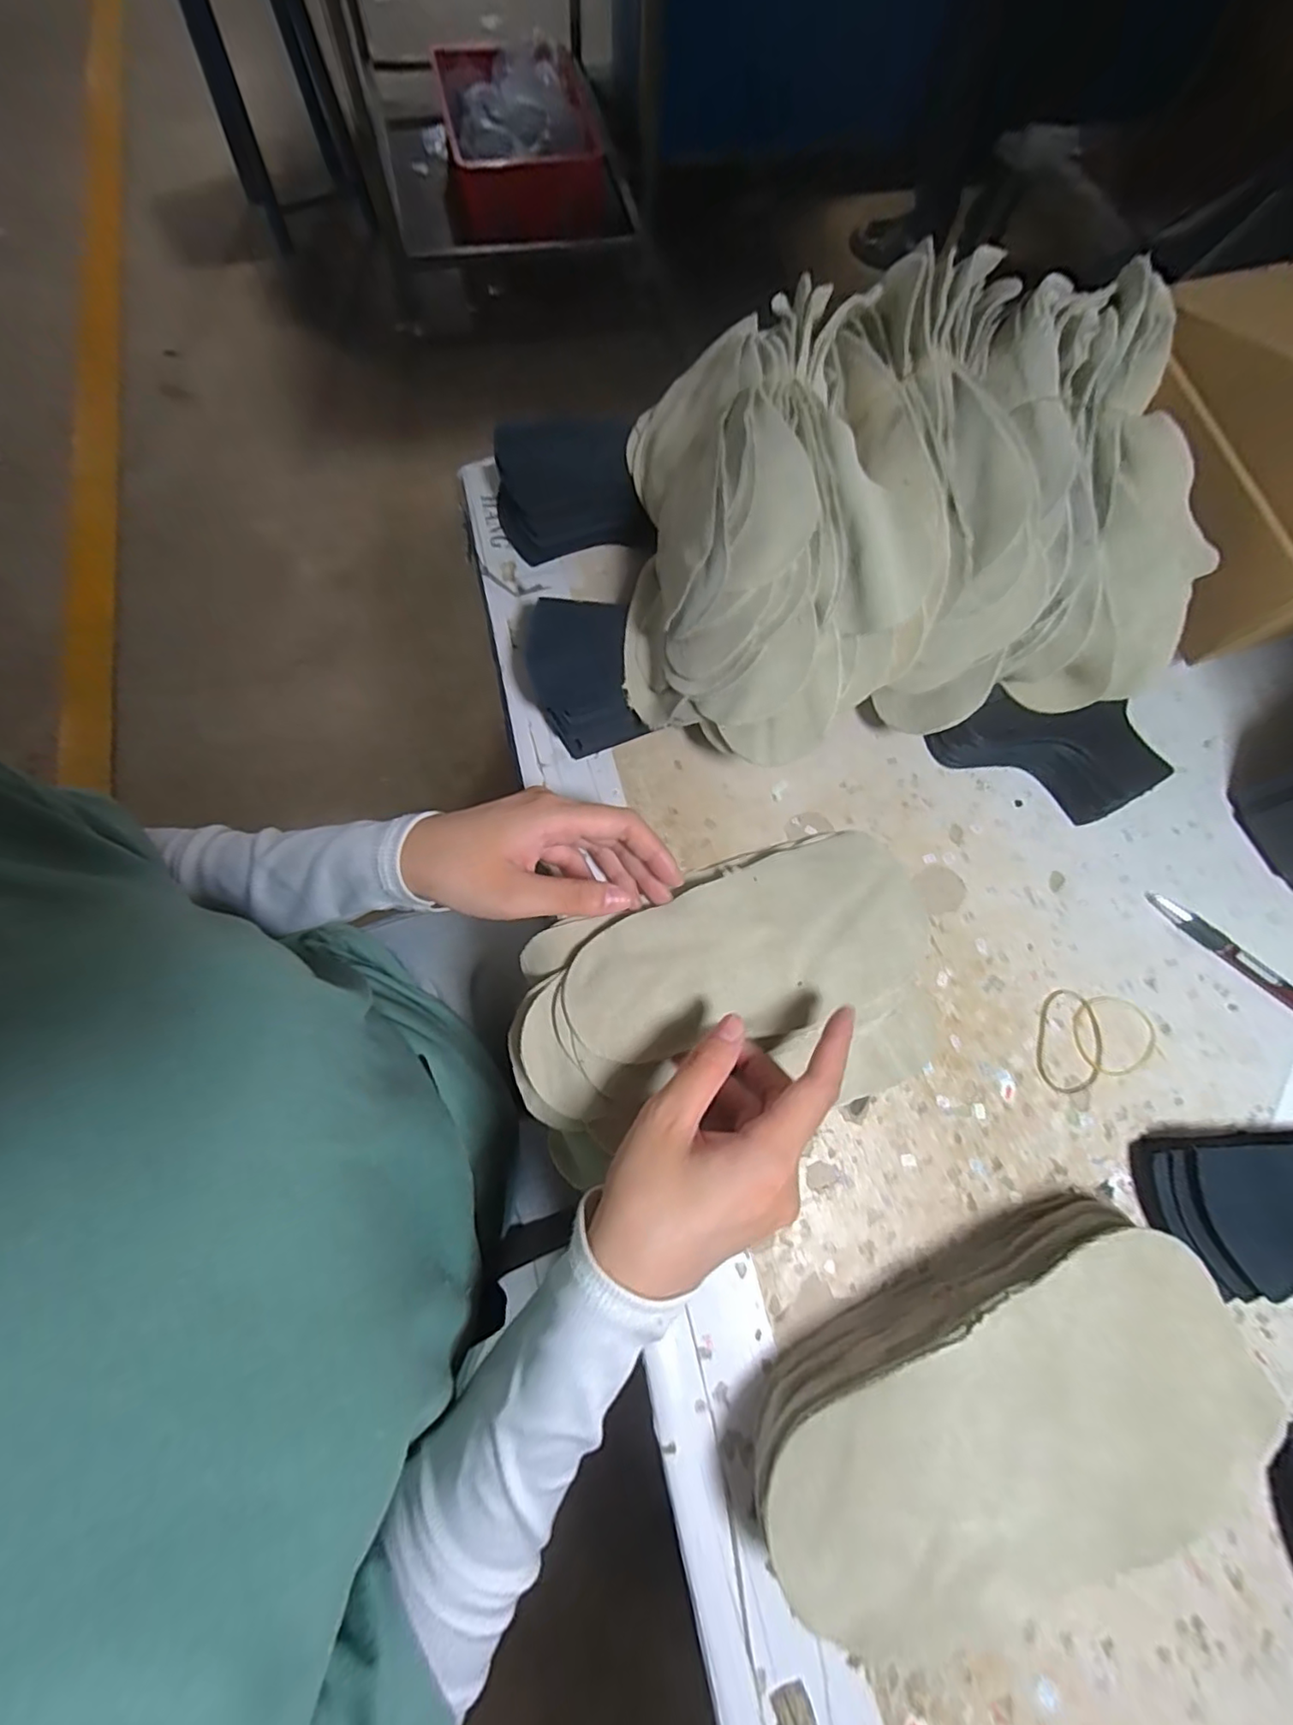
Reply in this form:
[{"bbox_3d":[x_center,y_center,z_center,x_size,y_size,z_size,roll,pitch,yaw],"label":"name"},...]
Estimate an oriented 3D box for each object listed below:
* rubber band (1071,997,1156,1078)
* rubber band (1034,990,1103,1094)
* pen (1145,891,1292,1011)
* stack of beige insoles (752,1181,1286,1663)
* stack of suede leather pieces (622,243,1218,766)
[{"bbox_3d":[0.262,0.096,0.337,0.048,0.004,0.041,-16,73,-7],"label":"rubber band"},{"bbox_3d":[0.234,0.098,0.333,0.035,0.004,0.057,21,72,4],"label":"rubber band"},{"bbox_3d":[0.359,0.067,0.348,0.150,0.009,0.015,38,74,9],"label":"pen"},{"bbox_3d":[0.147,0.231,0.259,0.209,0.057,0.108,-19,74,-8],"label":"stack of beige insoles"},{"bbox_3d":[0.124,-0.194,0.333,0.287,0.112,0.242,-11,73,-6],"label":"stack of suede leather pieces"}]

